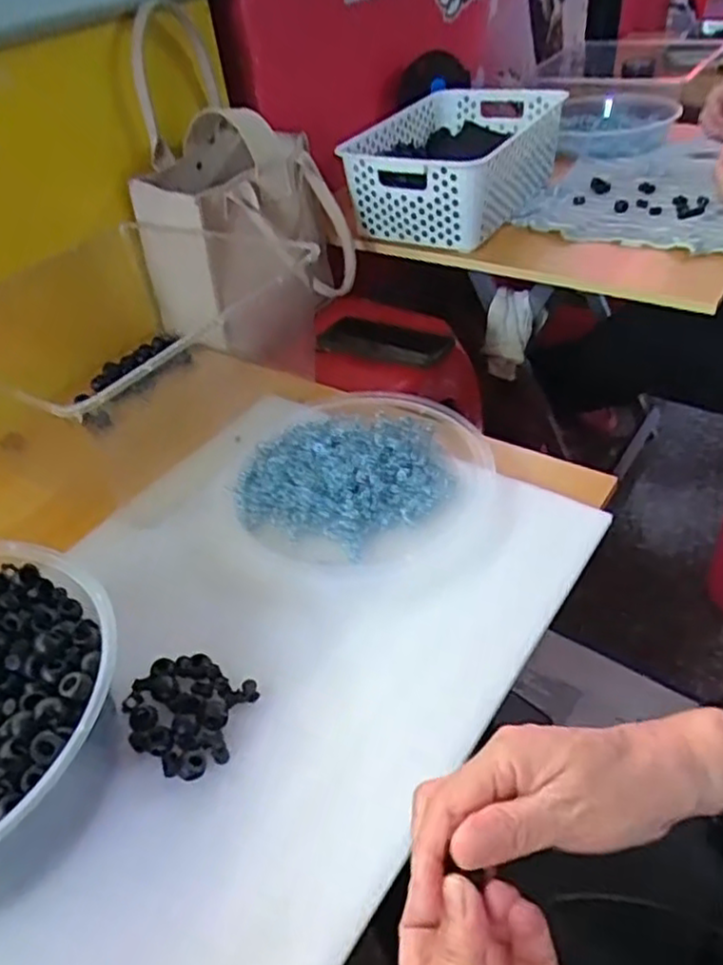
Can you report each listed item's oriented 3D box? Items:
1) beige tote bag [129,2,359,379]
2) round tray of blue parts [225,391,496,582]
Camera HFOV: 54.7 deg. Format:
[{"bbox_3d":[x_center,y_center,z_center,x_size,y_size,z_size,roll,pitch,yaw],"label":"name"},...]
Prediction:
[{"bbox_3d":[-0.144,-0.349,0.847,0.214,0.289,0.211,14,45,23],"label":"beige tote bag"},{"bbox_3d":[-0.005,-0.017,0.638,0.224,0.026,0.242,-5,41,4],"label":"round tray of blue parts"}]

